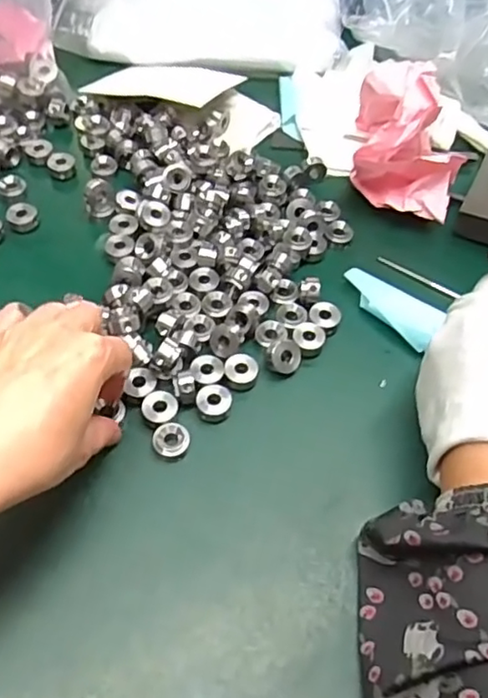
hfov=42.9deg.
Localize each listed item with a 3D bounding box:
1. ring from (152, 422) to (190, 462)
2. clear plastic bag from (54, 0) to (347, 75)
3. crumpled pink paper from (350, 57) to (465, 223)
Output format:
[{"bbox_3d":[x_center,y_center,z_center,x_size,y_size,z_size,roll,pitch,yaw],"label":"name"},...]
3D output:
[{"bbox_3d":[-0.039,0.050,0.336,0.019,0.011,0.017,26,60,14],"label":"ring"},{"bbox_3d":[-0.035,-0.308,0.554,0.246,0.038,0.133,8,57,3],"label":"clear plastic bag"},{"bbox_3d":[0.113,-0.145,0.435,0.070,0.062,0.094,9,57,4],"label":"crumpled pink paper"}]

